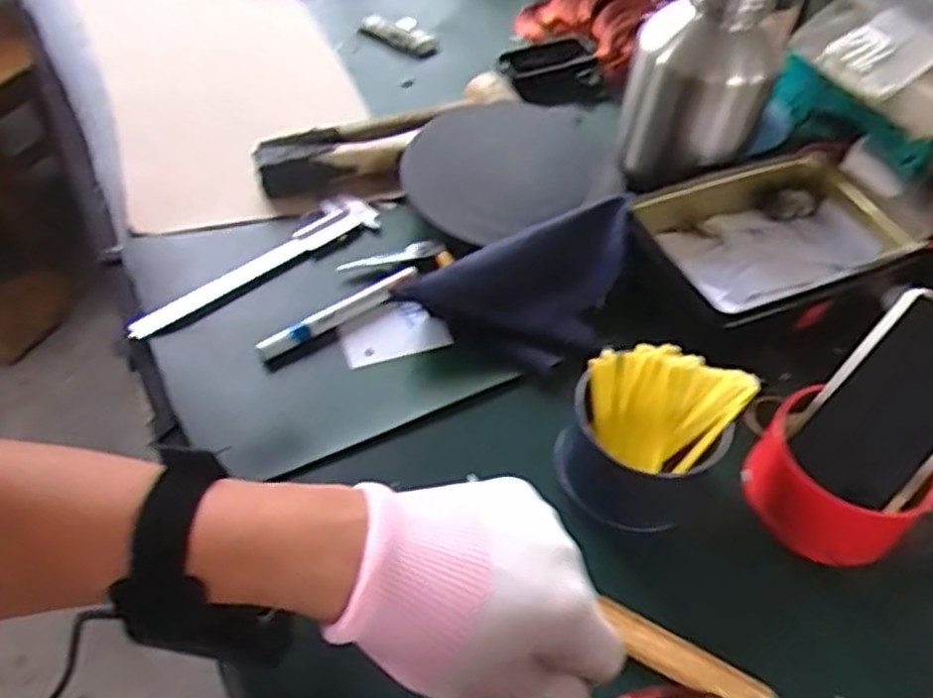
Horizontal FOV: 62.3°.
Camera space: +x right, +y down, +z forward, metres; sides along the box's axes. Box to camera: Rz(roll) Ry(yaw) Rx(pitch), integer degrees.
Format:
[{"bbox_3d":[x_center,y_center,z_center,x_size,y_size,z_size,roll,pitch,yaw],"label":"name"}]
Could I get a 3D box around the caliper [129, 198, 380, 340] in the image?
[{"bbox_3d":[-0.172,-0.075,0.630,0.224,0.009,0.049,-32,59,-26],"label":"caliper"}]

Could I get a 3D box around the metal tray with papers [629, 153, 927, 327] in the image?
[{"bbox_3d":[0.269,-0.092,0.658,0.263,0.063,0.142,-20,55,-18],"label":"metal tray with papers"}]

